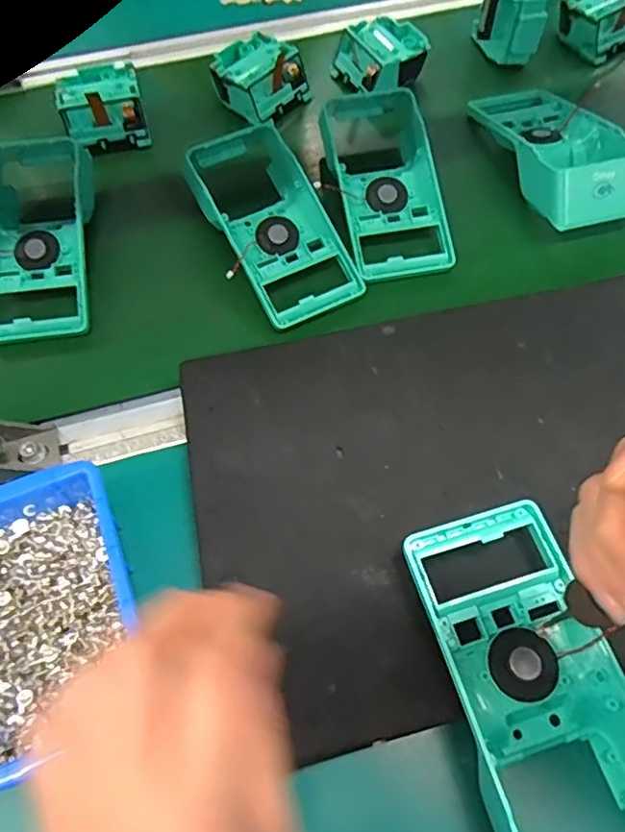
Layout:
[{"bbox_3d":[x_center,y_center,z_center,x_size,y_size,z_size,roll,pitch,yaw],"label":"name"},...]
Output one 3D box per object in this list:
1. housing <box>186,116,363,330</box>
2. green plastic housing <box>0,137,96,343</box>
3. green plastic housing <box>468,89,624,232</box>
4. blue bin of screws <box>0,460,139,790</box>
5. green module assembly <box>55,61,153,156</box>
[{"bbox_3d":[-0.039,-0.167,0.483,0.095,0.046,0.201,-27,65,-14],"label":"housing"},{"bbox_3d":[-0.223,-0.151,0.478,0.090,0.047,0.194,-8,62,-5],"label":"green plastic housing"},{"bbox_3d":[0.210,-0.238,0.508,0.098,0.045,0.185,-11,62,-6],"label":"green plastic housing"},{"bbox_3d":[-0.148,0.110,0.330,0.101,0.057,0.148,-20,64,-11],"label":"blue bin of screws"},{"bbox_3d":[-0.192,-0.285,0.544,0.073,0.042,0.084,-19,64,-10],"label":"green module assembly"}]

